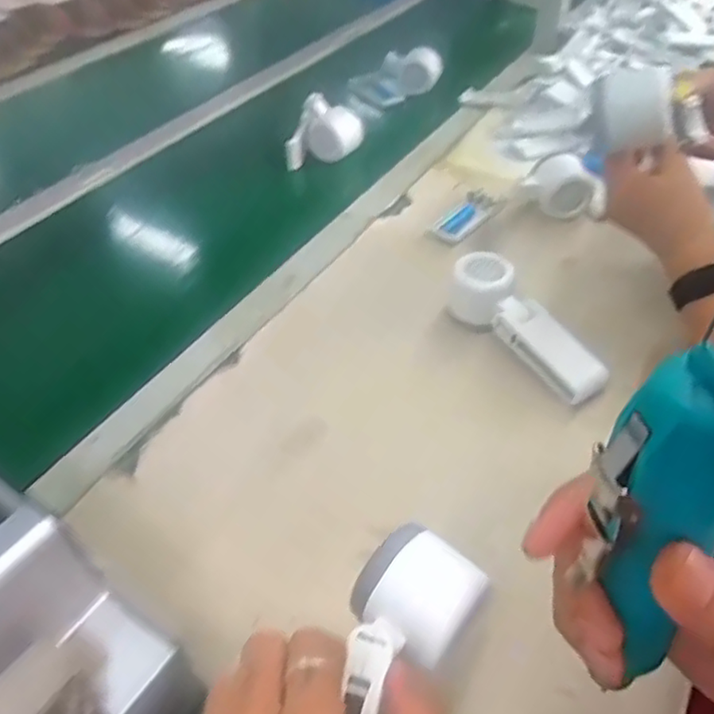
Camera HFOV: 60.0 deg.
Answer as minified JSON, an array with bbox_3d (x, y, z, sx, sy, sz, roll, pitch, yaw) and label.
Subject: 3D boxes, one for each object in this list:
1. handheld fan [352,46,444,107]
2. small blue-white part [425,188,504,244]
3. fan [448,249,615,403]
[{"bbox_3d":[0.063,-0.439,0.969,0.141,0.069,0.056,0,39,41],"label":"handheld fan"},{"bbox_3d":[0.121,-0.157,0.686,0.048,0.014,0.093,26,51,26],"label":"small blue-white part"},{"bbox_3d":[0.146,-0.027,0.532,0.049,0.055,0.154,-27,50,-23],"label":"fan"}]

